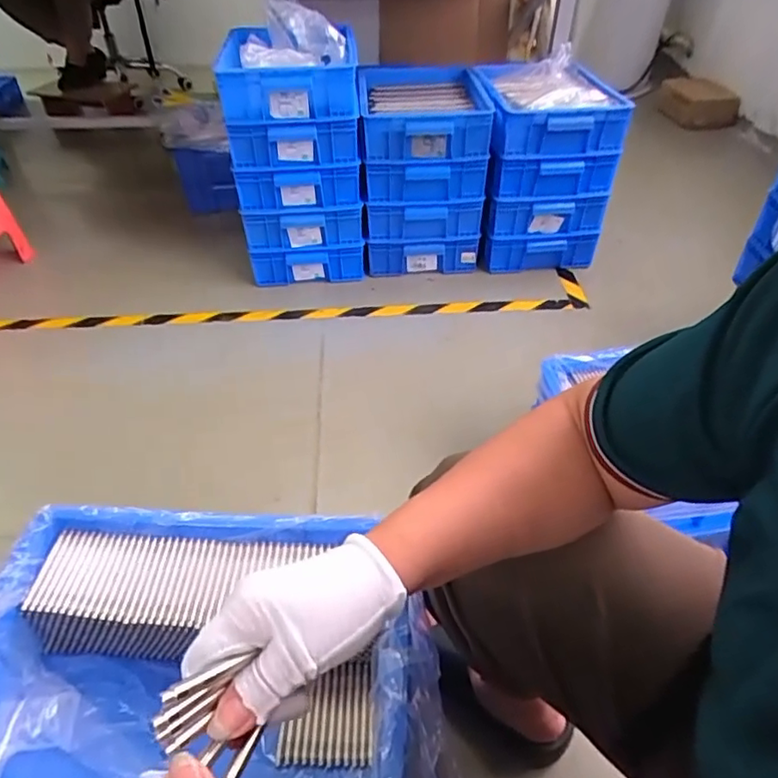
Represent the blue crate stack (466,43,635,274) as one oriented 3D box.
[{"bbox_3d":[0.384,-0.606,1.563,0.303,0.416,0.393,-4,42,-3],"label":"blue crate stack"}]

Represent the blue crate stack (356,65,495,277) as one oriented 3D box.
[{"bbox_3d":[0.083,-0.574,1.569,0.298,0.421,0.381,-2,42,-2],"label":"blue crate stack"}]

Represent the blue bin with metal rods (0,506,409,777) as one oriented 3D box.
[{"bbox_3d":[-0.212,0.275,0.549,0.368,0.134,0.316,0,42,1],"label":"blue bin with metal rods"}]

